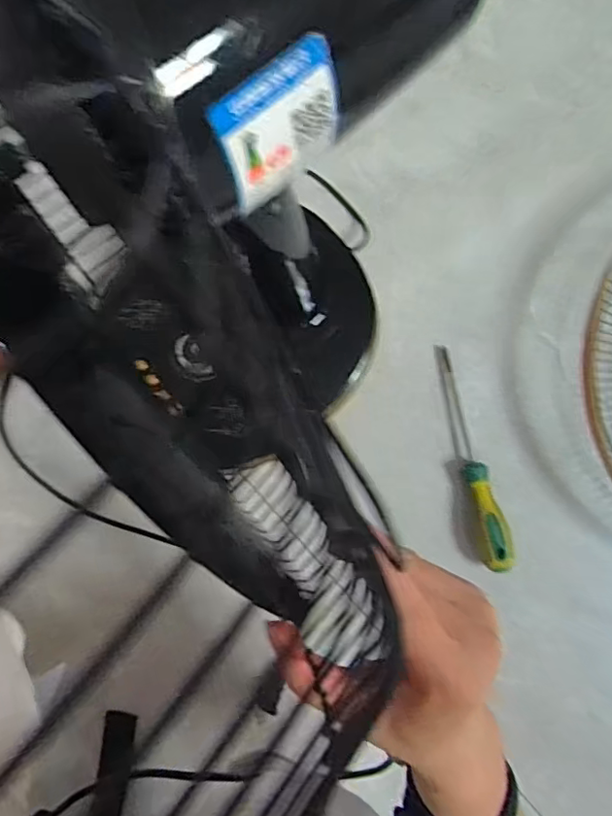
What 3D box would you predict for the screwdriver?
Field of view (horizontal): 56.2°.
[{"bbox_3d":[0.175,0.049,0.588,0.030,0.031,0.229,-11,85,-1],"label":"screwdriver"}]

